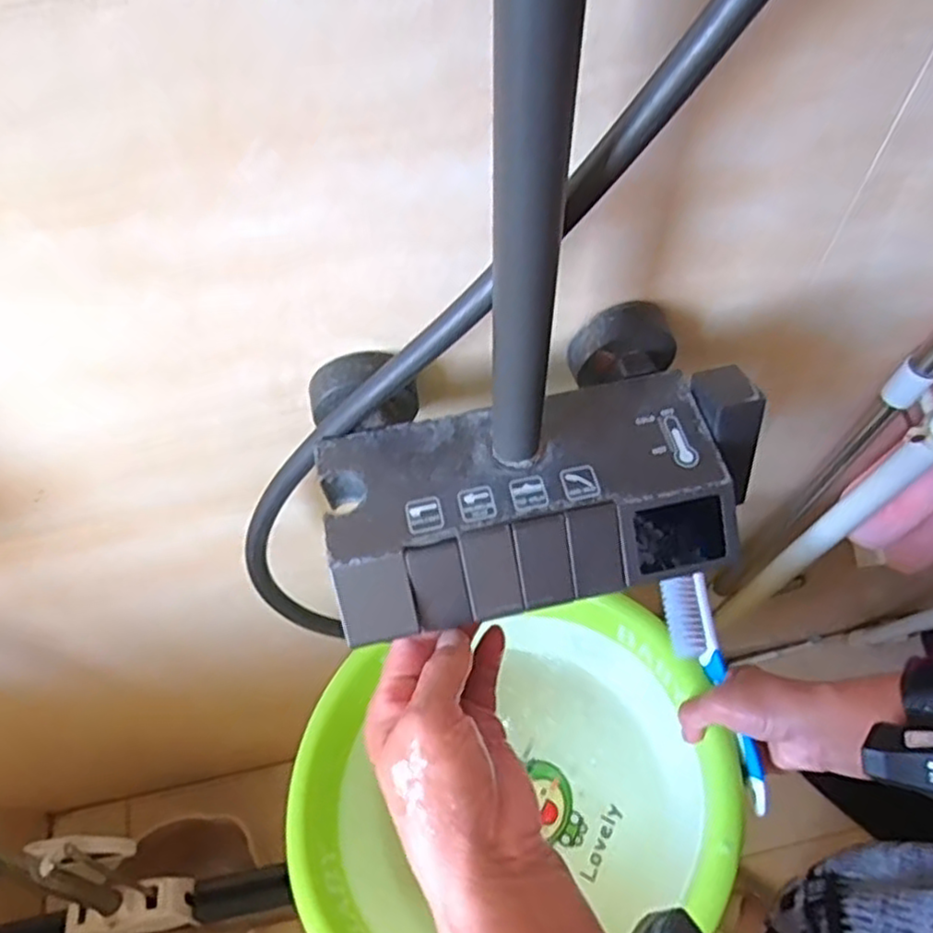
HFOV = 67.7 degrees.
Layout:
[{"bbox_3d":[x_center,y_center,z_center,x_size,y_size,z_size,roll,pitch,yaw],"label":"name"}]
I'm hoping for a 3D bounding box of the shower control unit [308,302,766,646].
[{"bbox_3d":[0.036,-0.004,0.358,0.215,0.055,0.140,-10,59,-8],"label":"shower control unit"}]

